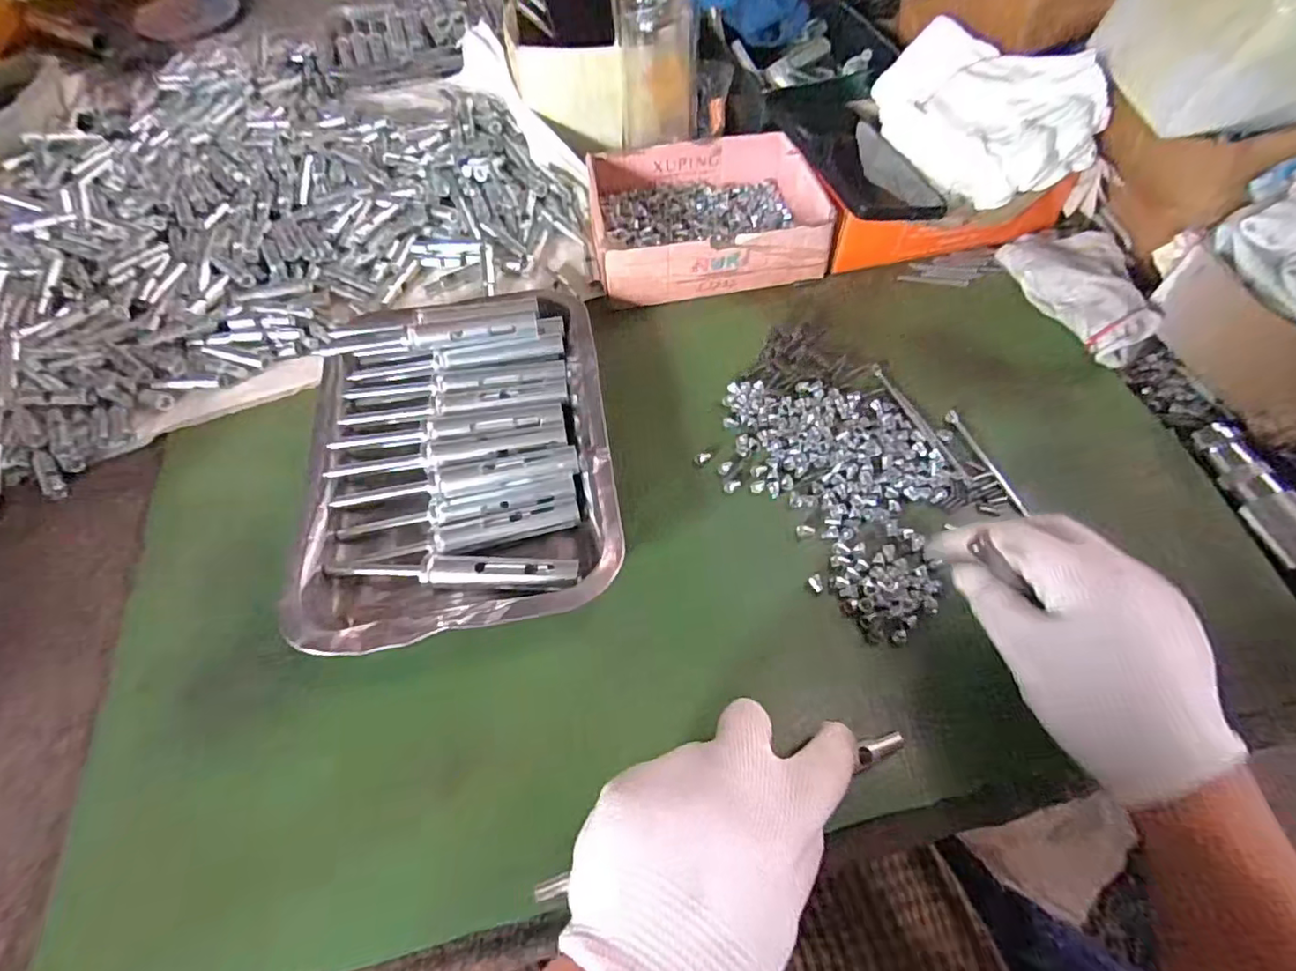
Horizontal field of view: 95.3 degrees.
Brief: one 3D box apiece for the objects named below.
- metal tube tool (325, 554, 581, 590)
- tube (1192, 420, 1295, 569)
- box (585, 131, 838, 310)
[{"bbox_3d":[-0.105,0.048,0.330,0.134,0.019,0.017,1,59,3],"label":"metal tube tool"},{"bbox_3d":[0.358,0.023,0.327,0.022,0.018,0.139,-12,59,-5],"label":"tube"},{"bbox_3d":[0.043,-0.219,0.475,0.166,0.054,0.138,-9,59,-4],"label":"box"}]

